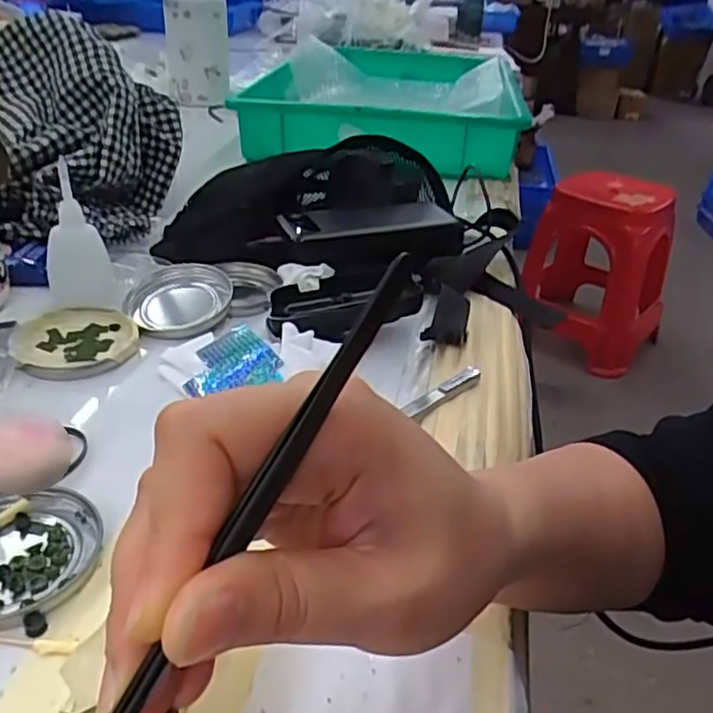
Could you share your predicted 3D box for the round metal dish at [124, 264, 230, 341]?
[{"bbox_3d":[-0.133,-0.044,0.510,0.077,0.019,0.076,4,32,-2],"label":"round metal dish"}]

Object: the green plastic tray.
[{"bbox_3d":[0.049,-0.389,1.040,0.355,0.091,0.573,7,32,3],"label":"green plastic tray"}]

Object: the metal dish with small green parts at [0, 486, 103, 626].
[{"bbox_3d":[-0.159,0.089,0.310,0.073,0.008,0.076,4,32,-2],"label":"metal dish with small green parts"}]

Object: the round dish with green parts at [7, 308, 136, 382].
[{"bbox_3d":[-0.192,-0.011,0.466,0.078,0.012,0.080,4,32,-2],"label":"round dish with green parts"}]

